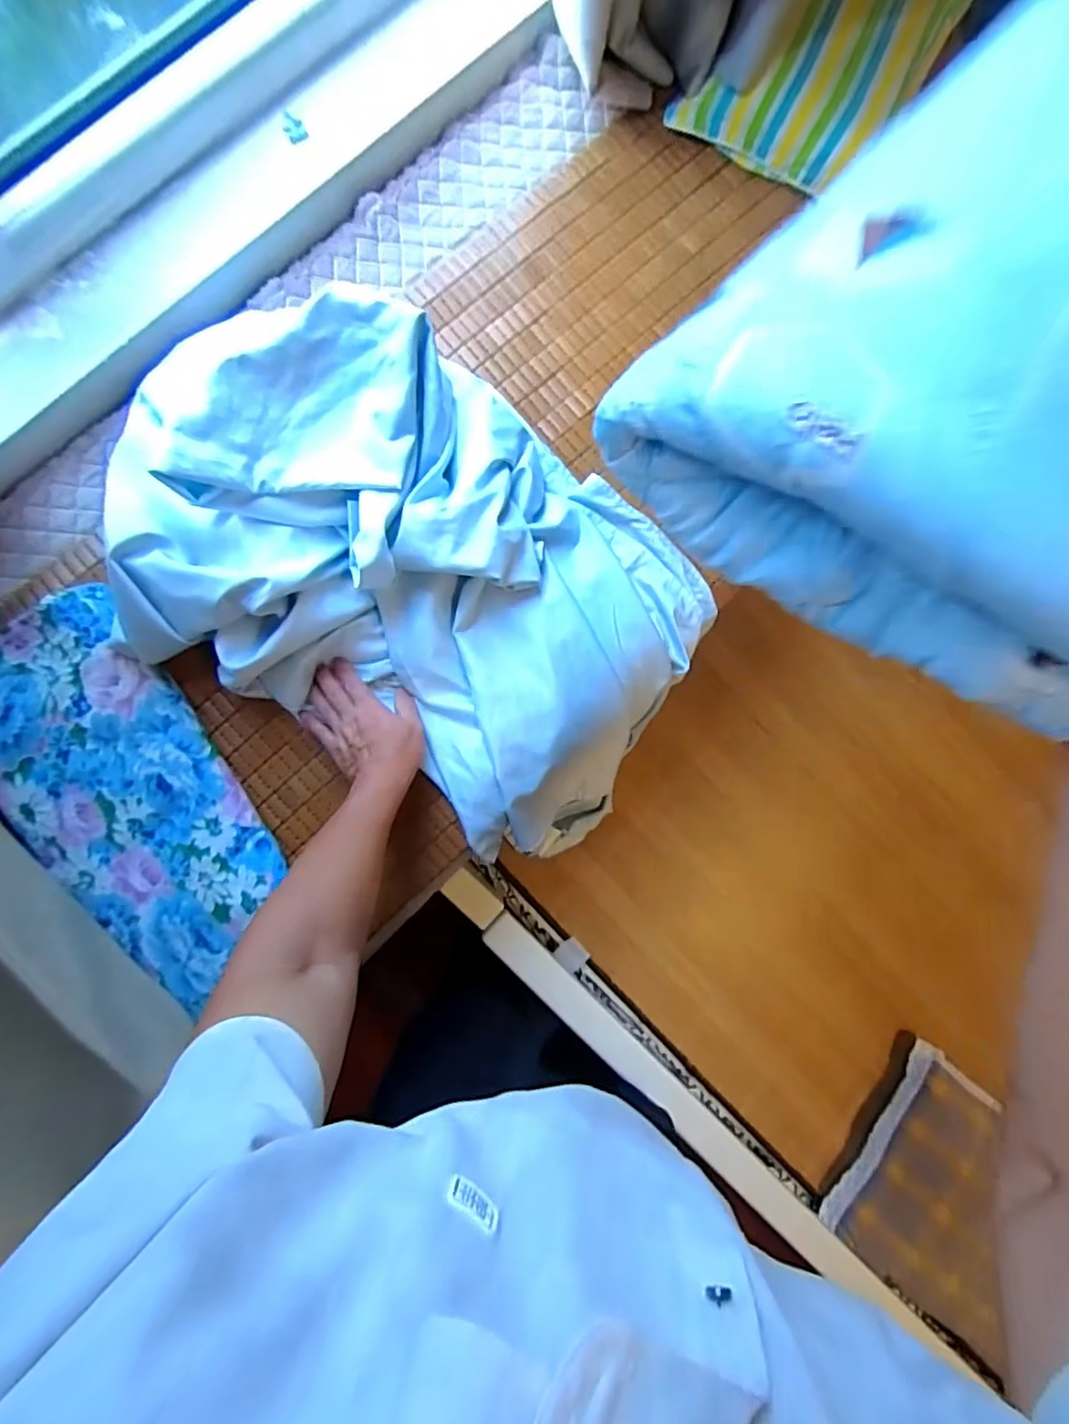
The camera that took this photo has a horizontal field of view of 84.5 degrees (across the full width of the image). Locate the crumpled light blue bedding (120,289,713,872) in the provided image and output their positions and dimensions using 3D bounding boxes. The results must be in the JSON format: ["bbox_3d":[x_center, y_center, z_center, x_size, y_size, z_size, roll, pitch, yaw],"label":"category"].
[{"bbox_3d":[-0.119,-0.147,0.691,0.621,0.201,0.441,33,84,-3],"label":"crumpled light blue bedding"}]

